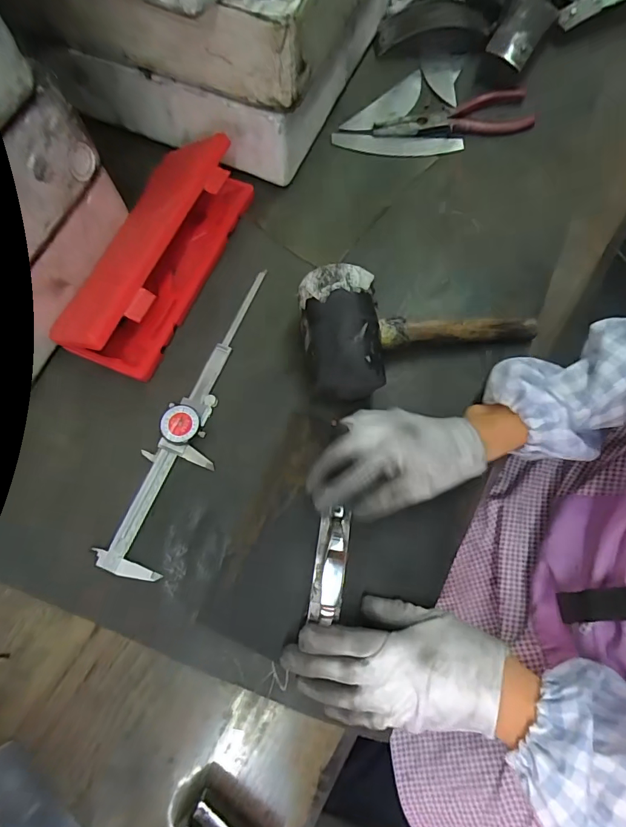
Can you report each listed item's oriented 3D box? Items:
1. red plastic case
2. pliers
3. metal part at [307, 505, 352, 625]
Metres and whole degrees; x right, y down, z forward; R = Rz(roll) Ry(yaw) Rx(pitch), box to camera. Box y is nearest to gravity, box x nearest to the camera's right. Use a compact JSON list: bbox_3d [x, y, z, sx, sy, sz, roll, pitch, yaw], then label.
[{"bbox_3d":[-0.156,-0.164,0.433,0.088,0.072,0.245,23,74,6],"label":"red plastic case"},{"bbox_3d":[0.170,-0.363,0.526,0.194,0.013,0.060,-6,74,-3],"label":"pliers"},{"bbox_3d":[0.014,0.121,0.350,0.025,0.012,0.085,10,69,2],"label":"metal part"}]

